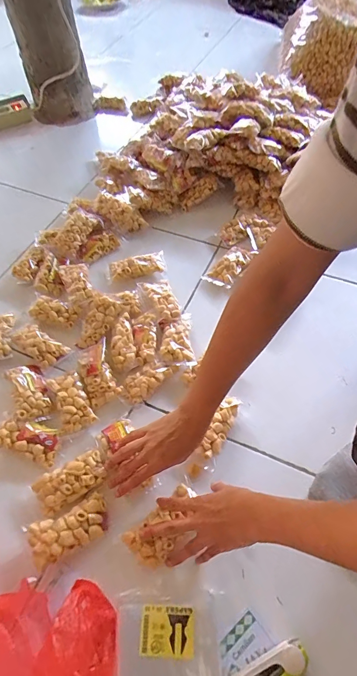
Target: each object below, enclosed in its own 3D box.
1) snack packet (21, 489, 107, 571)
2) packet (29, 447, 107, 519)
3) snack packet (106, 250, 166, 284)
[{"bbox_3d":[-0.147,0.257,0.465,0.103,0.023,0.054,-26,61,-12],"label":"snack packet"},{"bbox_3d":[-0.160,0.208,0.506,0.104,0.019,0.060,-27,61,-12],"label":"packet"},{"bbox_3d":[-0.089,-0.149,0.718,0.123,0.028,0.051,-15,60,-6],"label":"snack packet"}]

